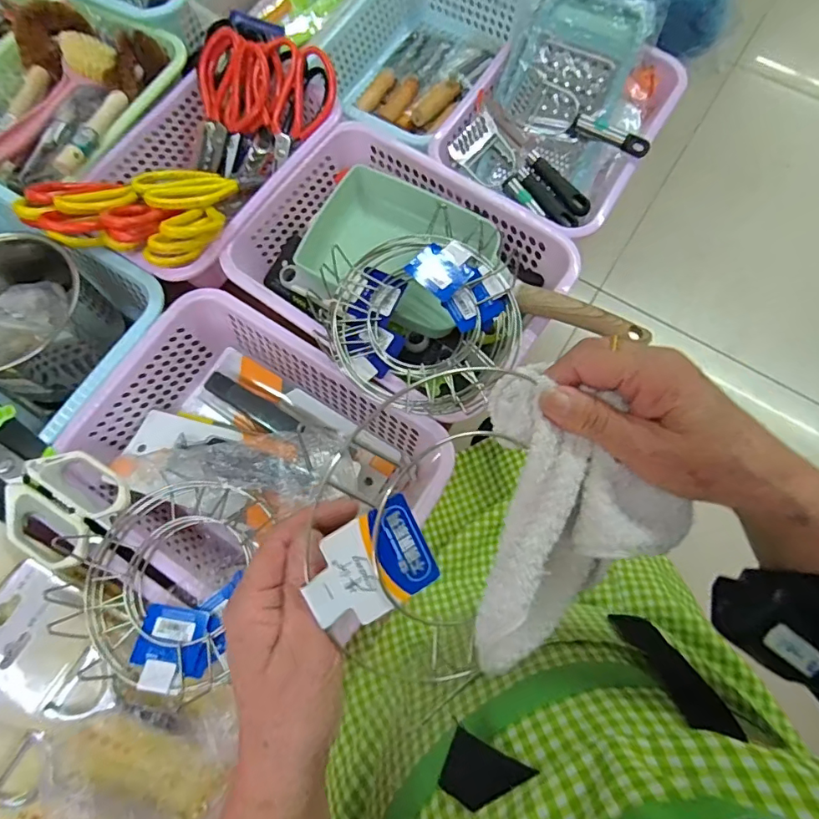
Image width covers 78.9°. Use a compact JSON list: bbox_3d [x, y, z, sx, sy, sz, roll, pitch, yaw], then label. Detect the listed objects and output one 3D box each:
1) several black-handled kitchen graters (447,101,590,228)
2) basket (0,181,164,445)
[{"bbox_3d":[0.136,-0.287,0.603,0.175,0.035,0.074,43,78,12],"label":"several black-handled kitchen graters"},{"bbox_3d":[-0.463,-0.105,0.547,0.347,0.114,0.252,32,76,10],"label":"basket"}]

